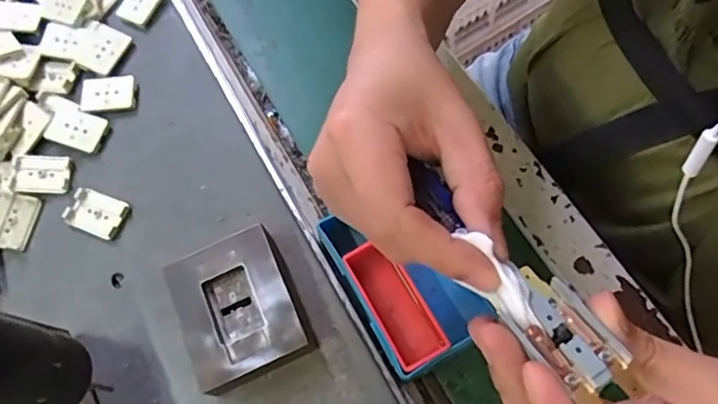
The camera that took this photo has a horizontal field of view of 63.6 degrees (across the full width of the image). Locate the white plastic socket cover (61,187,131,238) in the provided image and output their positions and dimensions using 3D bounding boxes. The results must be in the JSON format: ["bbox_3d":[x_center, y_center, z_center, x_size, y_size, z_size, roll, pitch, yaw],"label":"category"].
[{"bbox_3d":[-0.178,0.007,0.394,0.043,0.004,0.026,18,72,9],"label":"white plastic socket cover"}]

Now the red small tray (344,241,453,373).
[{"bbox_3d":[0.022,0.060,0.360,0.033,0.018,0.083,-29,59,-8],"label":"red small tray"}]

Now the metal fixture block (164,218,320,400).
[{"bbox_3d":[-0.071,0.064,0.347,0.066,0.030,0.082,-25,67,-5],"label":"metal fixture block"}]

